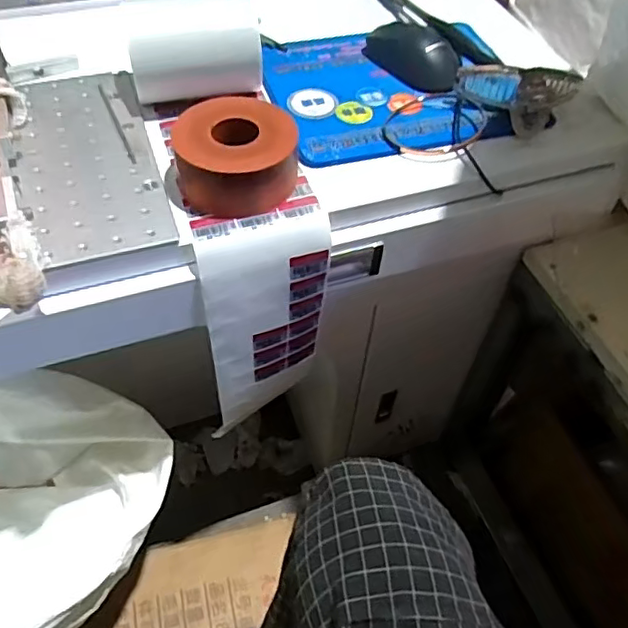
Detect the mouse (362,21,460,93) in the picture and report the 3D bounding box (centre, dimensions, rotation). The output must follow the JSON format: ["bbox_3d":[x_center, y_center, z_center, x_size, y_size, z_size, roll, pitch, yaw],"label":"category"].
[{"bbox_3d":[0.102,-0.266,0.598,0.109,0.036,0.052,36,59,22],"label":"mouse"}]

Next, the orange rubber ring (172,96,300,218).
[{"bbox_3d":[-0.061,-0.126,0.471,0.094,0.051,0.081,-10,54,-10],"label":"orange rubber ring"}]

